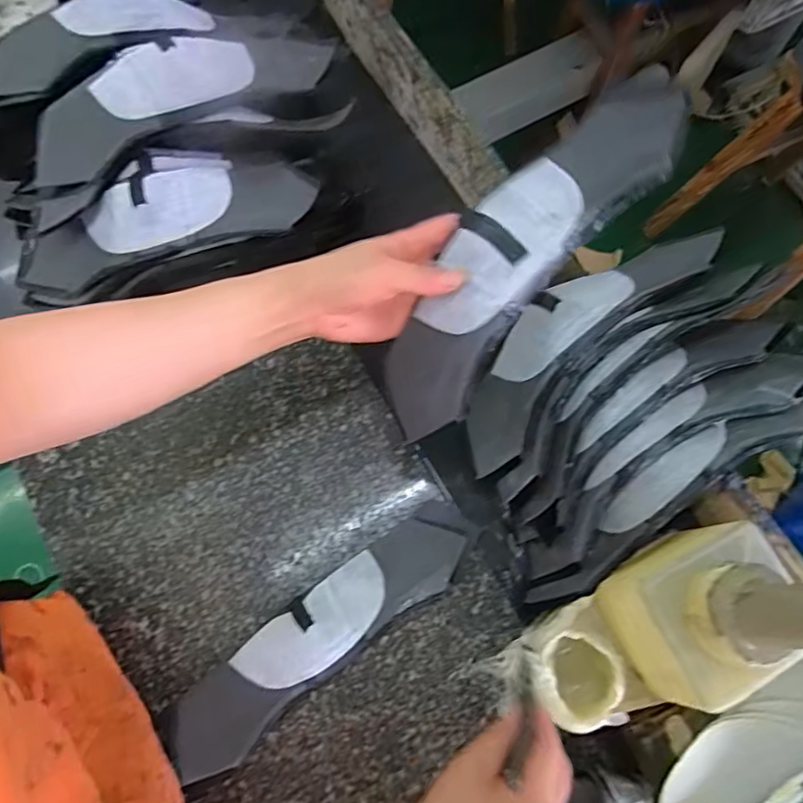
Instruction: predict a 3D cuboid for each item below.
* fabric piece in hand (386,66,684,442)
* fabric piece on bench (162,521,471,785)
[{"bbox_3d":[0.080,-0.100,0.402,0.075,0.047,0.291,42,103,11],"label":"fabric piece in hand"},{"bbox_3d":[-0.072,0.208,0.515,0.318,0.035,0.075,-38,77,-10],"label":"fabric piece on bench"}]

